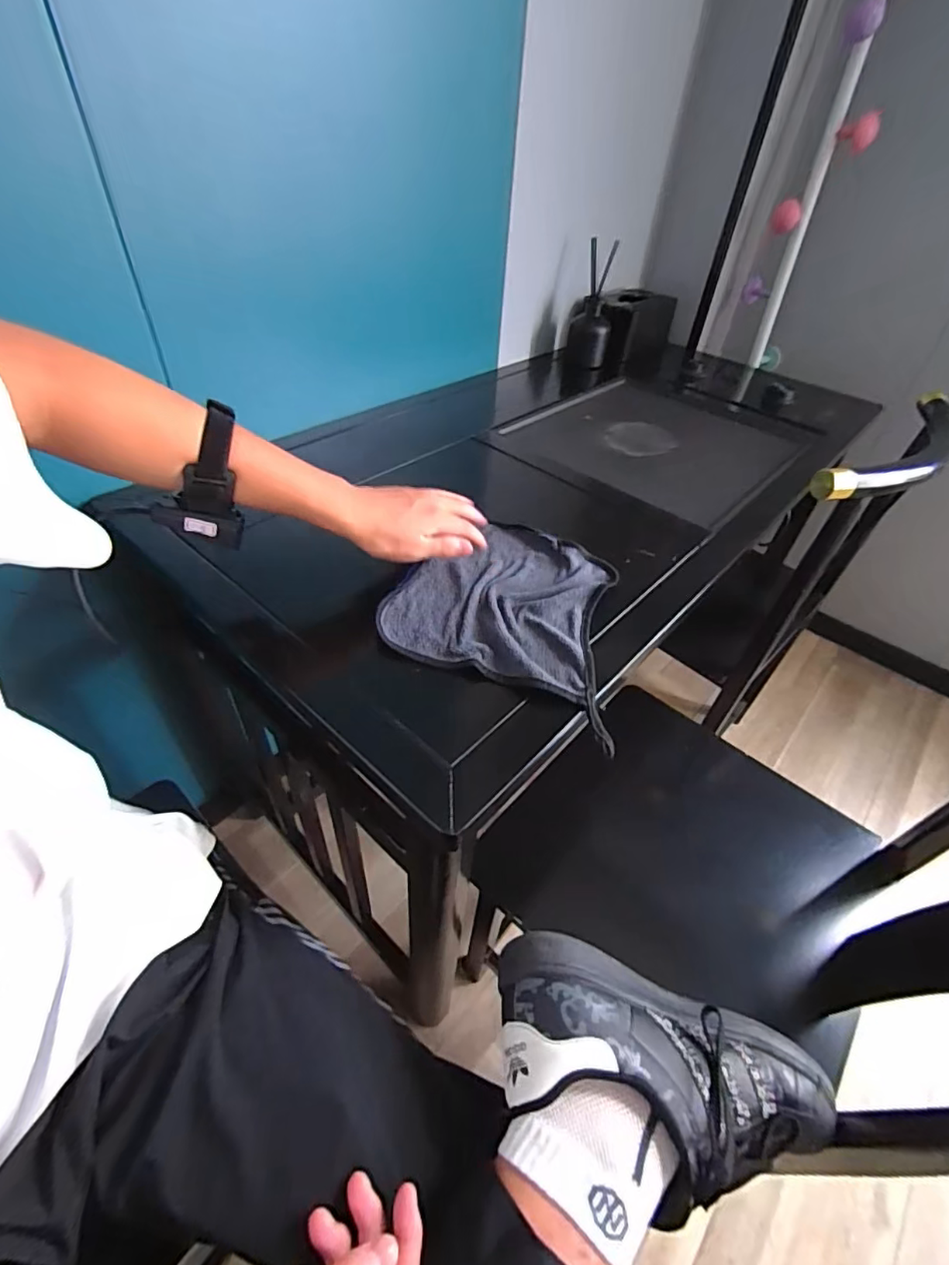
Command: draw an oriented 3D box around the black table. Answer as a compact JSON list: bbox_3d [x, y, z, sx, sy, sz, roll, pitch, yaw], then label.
[{"bbox_3d":[0.107,-0.021,0.988,0.550,0.684,1.026,31,51,24],"label":"black table"}]

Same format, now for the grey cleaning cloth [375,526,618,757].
[{"bbox_3d":[0.045,-0.031,0.521,0.217,0.018,0.218,19,47,14],"label":"grey cleaning cloth"}]

